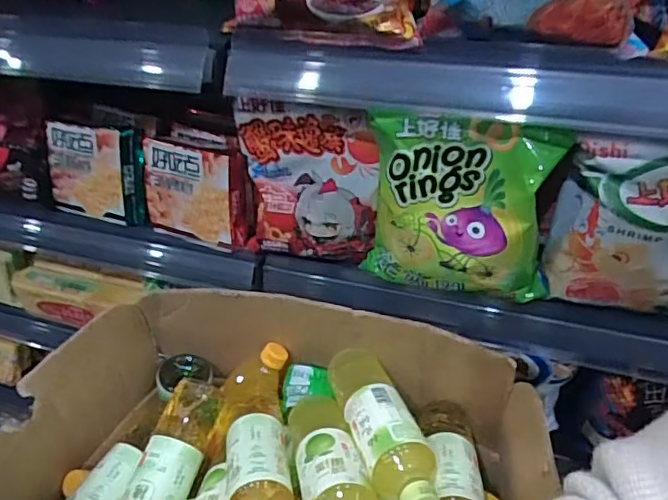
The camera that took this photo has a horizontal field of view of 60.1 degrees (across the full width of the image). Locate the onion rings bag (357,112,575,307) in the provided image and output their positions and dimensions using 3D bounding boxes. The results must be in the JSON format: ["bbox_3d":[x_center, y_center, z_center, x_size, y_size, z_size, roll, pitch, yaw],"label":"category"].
[{"bbox_3d":[0.114,-0.035,0.523,0.175,0.178,0.056,6,40,12],"label":"onion rings bag"}]

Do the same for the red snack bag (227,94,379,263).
[{"bbox_3d":[-0.030,-0.067,0.589,0.152,0.158,0.043,14,42,21],"label":"red snack bag"}]

